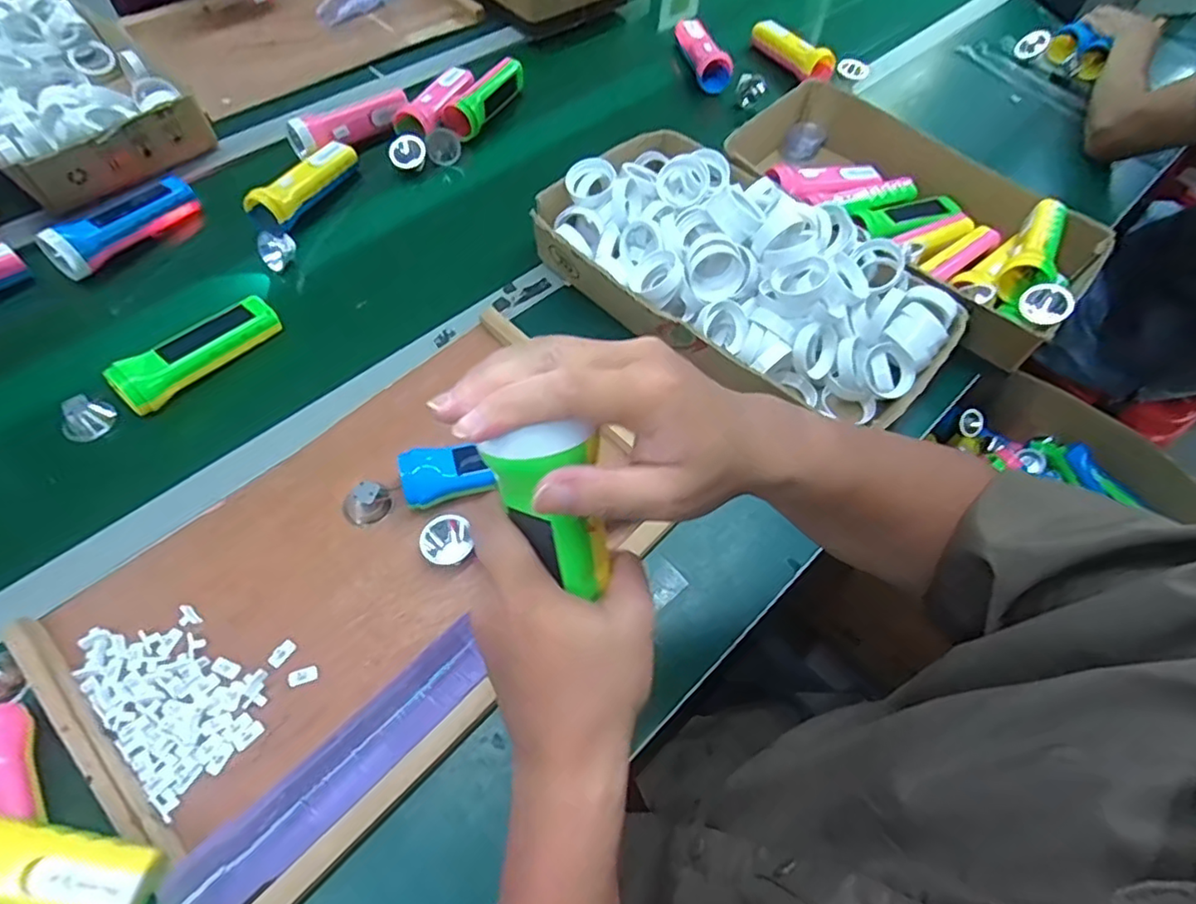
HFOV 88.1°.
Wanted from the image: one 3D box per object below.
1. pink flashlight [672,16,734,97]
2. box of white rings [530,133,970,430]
[{"bbox_3d":[0.157,-0.604,0.936,0.043,0.046,0.159,-10,60,-9],"label":"pink flashlight"},{"bbox_3d":[0.147,-0.189,0.643,0.421,0.111,0.243,34,63,16],"label":"box of white rings"}]

